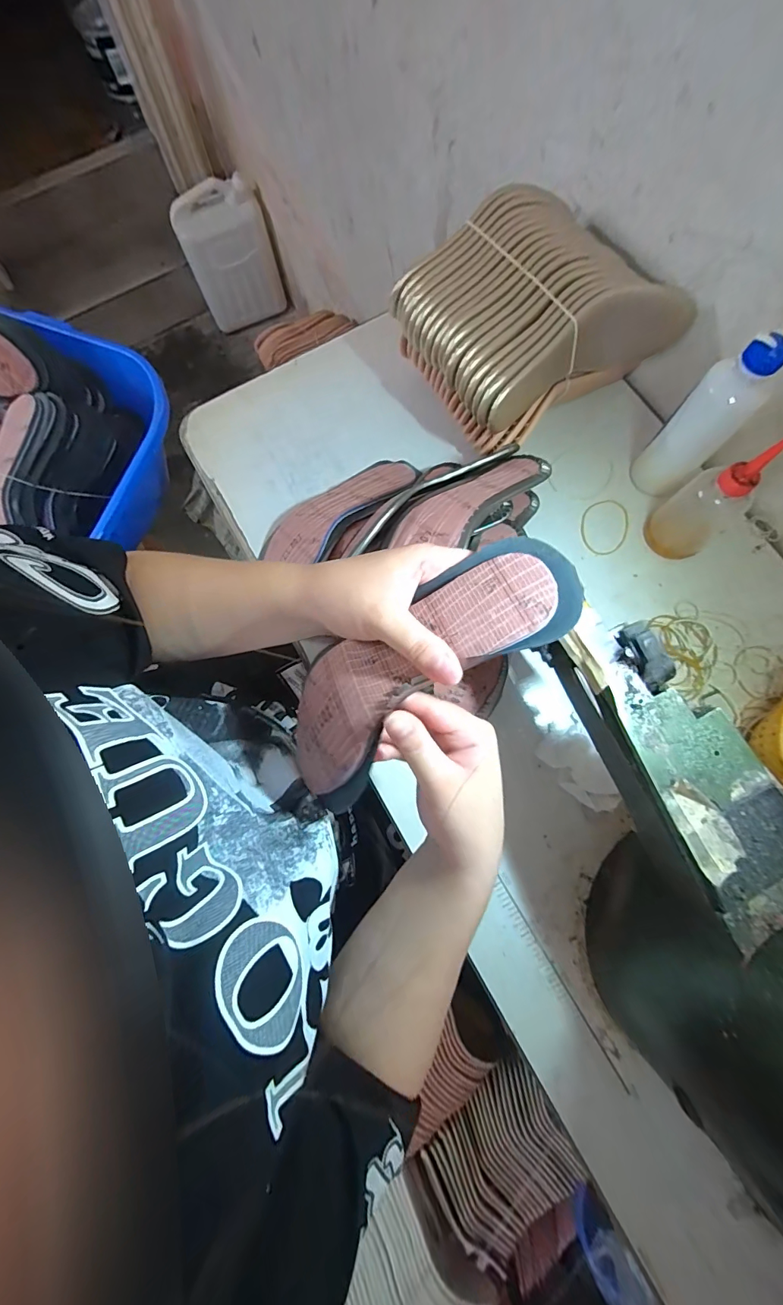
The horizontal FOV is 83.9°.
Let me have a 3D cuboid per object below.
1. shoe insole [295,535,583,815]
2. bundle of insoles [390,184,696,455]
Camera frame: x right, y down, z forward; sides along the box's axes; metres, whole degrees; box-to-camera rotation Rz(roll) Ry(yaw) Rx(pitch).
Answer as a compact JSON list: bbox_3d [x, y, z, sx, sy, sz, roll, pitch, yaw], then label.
[{"bbox_3d":[0.007,0.015,0.286,0.236,0.037,0.085,-39,77,18],"label":"shoe insole"},{"bbox_3d":[0.143,-0.350,0.475,0.232,0.119,0.210,-34,78,-6],"label":"bundle of insoles"}]

